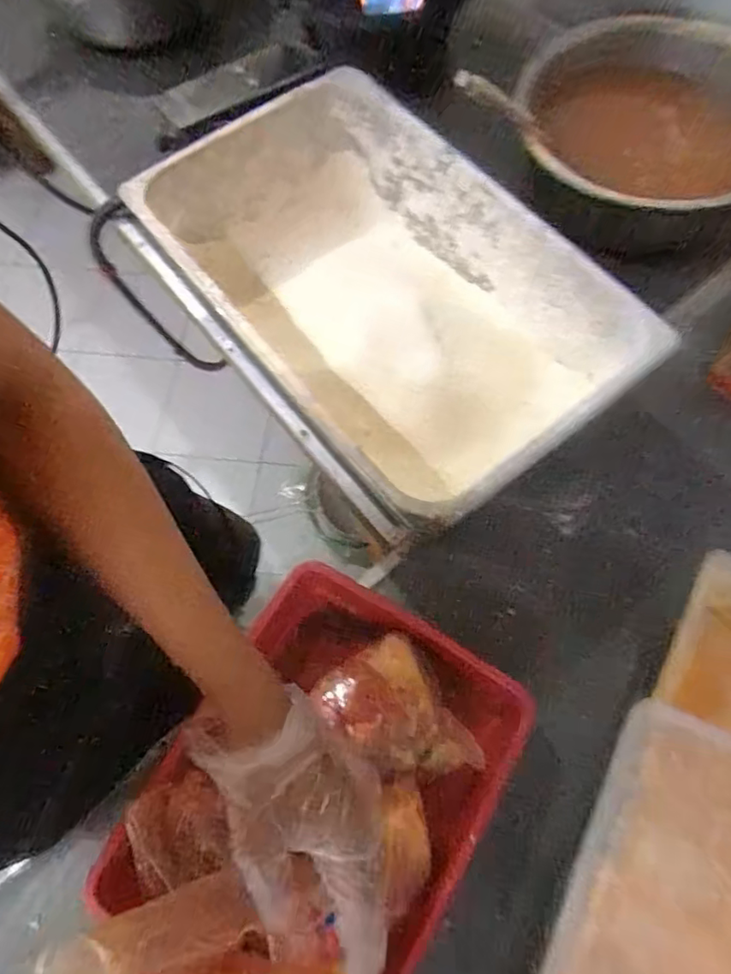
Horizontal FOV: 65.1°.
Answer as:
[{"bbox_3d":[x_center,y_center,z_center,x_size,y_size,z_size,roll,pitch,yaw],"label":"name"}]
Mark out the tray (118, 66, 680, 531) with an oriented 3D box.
[{"bbox_3d":[0.011,-0.215,0.672,0.325,0.179,0.544,-37,72,-11],"label":"tray"}]

